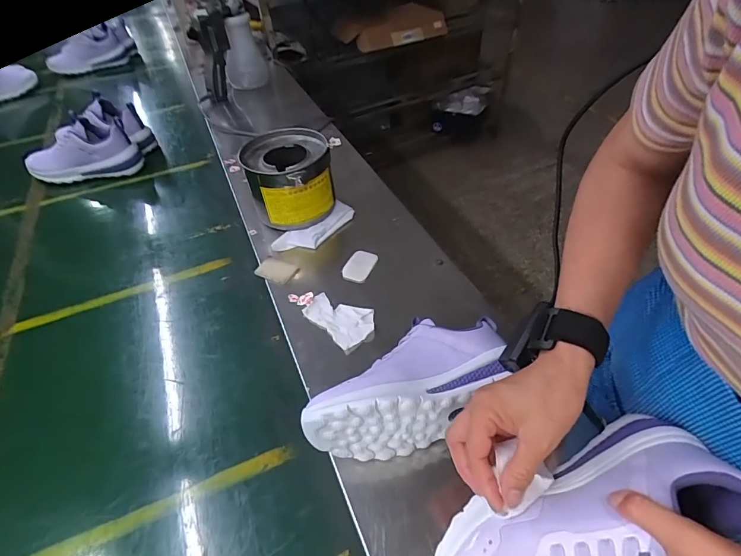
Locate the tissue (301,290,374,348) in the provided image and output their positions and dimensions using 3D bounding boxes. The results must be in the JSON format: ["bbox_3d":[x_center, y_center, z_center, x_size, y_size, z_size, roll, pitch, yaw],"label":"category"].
[{"bbox_3d":[-0.039,0.050,0.545,0.098,0.004,0.062,35,57,31],"label":"tissue"}]

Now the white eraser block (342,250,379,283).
[{"bbox_3d":[-0.016,-0.019,0.619,0.039,0.011,0.061,18,50,19],"label":"white eraser block"}]

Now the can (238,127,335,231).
[{"bbox_3d":[-0.132,-0.163,0.684,0.130,0.114,0.141,-2,48,2],"label":"can"}]

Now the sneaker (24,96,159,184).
[{"bbox_3d":[-0.605,-0.289,0.874,0.249,0.134,0.111,-20,46,-15],"label":"sneaker"}]

